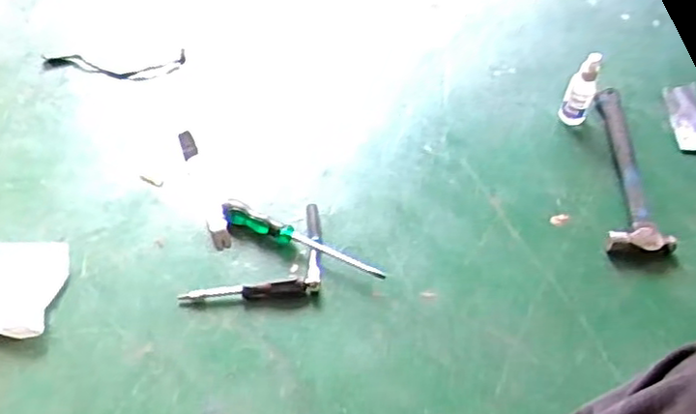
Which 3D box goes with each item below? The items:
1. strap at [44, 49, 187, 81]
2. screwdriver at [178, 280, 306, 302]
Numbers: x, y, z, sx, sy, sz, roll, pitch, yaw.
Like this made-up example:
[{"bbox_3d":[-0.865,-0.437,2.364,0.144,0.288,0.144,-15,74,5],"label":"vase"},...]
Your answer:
[{"bbox_3d":[-0.409,-0.245,1.196,0.242,0.006,0.073,-5,56,-6],"label":"strap"},{"bbox_3d":[-0.146,0.118,0.952,0.173,0.027,0.018,-2,55,-5],"label":"screwdriver"}]

